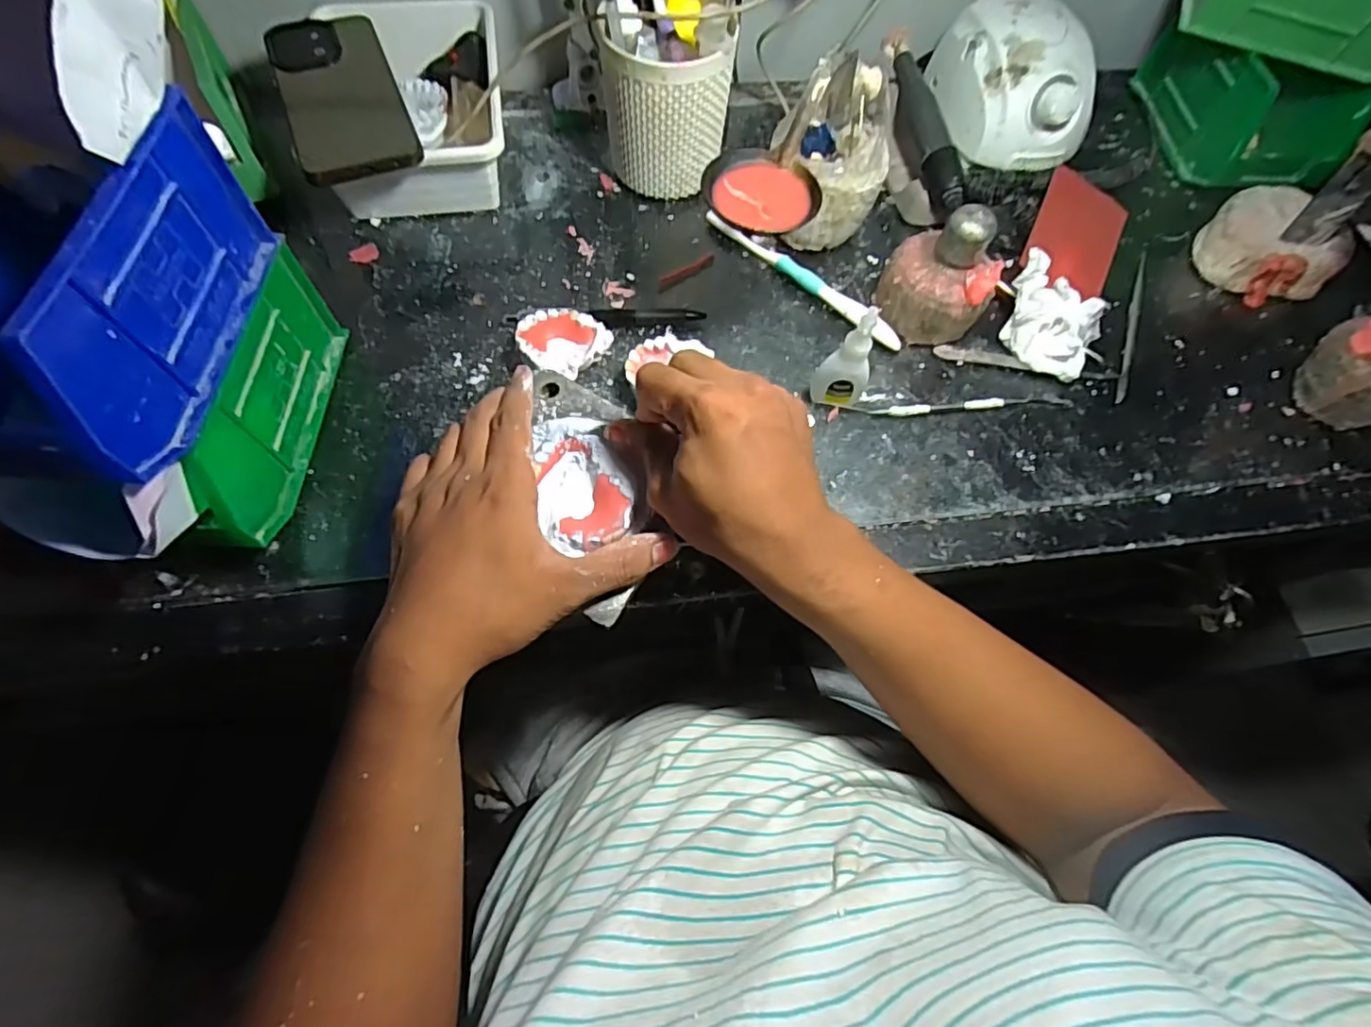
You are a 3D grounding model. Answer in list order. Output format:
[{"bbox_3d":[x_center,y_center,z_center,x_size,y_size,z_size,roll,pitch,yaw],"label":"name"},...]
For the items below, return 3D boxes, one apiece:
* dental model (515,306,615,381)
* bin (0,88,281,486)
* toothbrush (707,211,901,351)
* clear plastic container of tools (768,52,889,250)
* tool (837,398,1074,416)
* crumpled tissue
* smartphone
[{"bbox_3d":[-0.088,-0.116,0.423,0.059,0.028,0.055,1,67,-2],"label":"dental model"},{"bbox_3d":[-0.284,-0.102,0.277,0.098,0.090,0.162,3,66,-2],"label":"bin"},{"bbox_3d":[0.090,-0.183,0.469,0.184,0.016,0.014,42,71,14],"label":"toothbrush"},{"bbox_3d":[0.104,-0.264,0.451,0.080,0.113,0.083,1,67,-2],"label":"clear plastic container of tools"},{"bbox_3d":[0.194,-0.076,0.430,0.165,0.008,0.011,-3,67,-4],"label":"tool"},{"bbox_3d":[0.263,-0.137,0.436,0.072,0.052,0.052,29,69,9],"label":"crumpled tissue"},{"bbox_3d":[-0.246,-0.300,0.431,0.078,0.016,0.163,-21,69,-12],"label":"smartphone"}]

